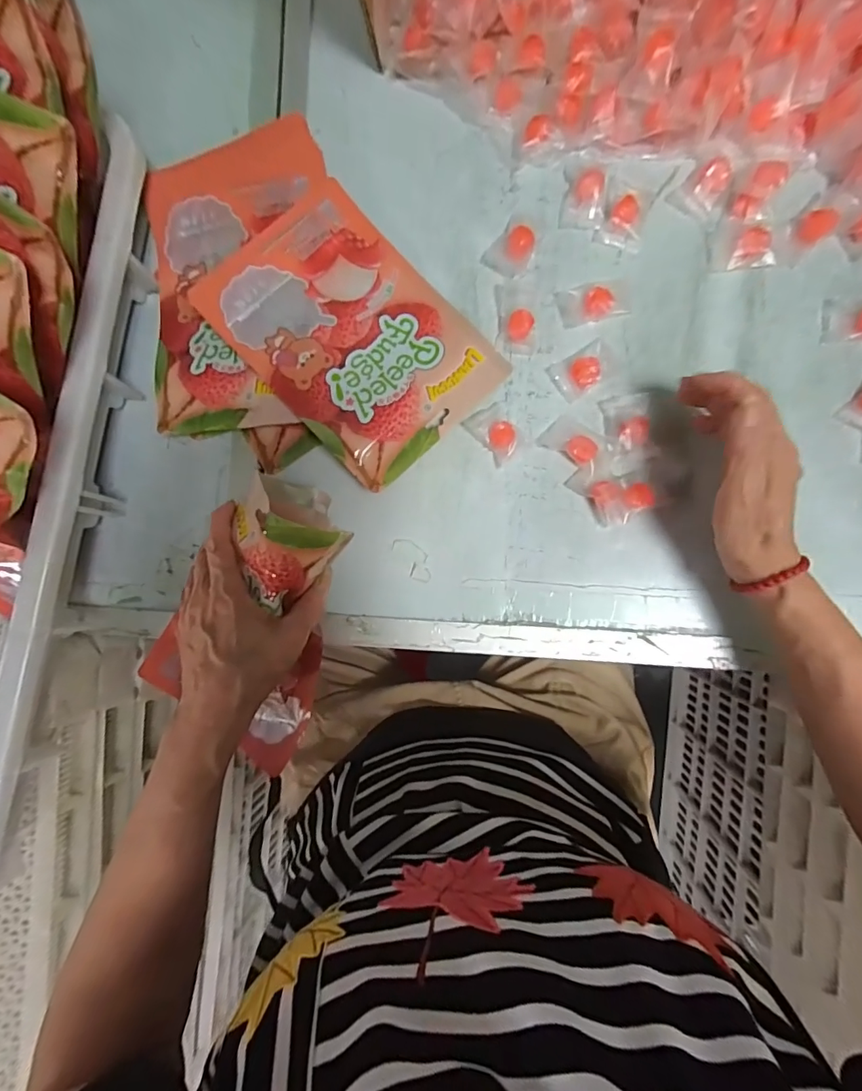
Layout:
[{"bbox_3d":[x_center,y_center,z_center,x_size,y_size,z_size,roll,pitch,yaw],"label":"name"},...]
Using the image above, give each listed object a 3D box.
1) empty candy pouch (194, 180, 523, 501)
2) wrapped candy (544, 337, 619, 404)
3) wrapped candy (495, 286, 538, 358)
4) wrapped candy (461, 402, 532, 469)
[{"bbox_3d":[-0.059,-0.172,0.369,0.157,0.035,0.211,-44,85,4],"label":"empty candy pouch"},{"bbox_3d":[0.120,-0.139,0.362,0.046,0.010,0.034,-32,86,5],"label":"wrapped candy"},{"bbox_3d":[0.068,-0.180,0.363,0.031,0.013,0.053,0,89,6],"label":"wrapped candy"},{"bbox_3d":[0.053,-0.093,0.372,0.034,0.012,0.046,-39,85,4],"label":"wrapped candy"}]

